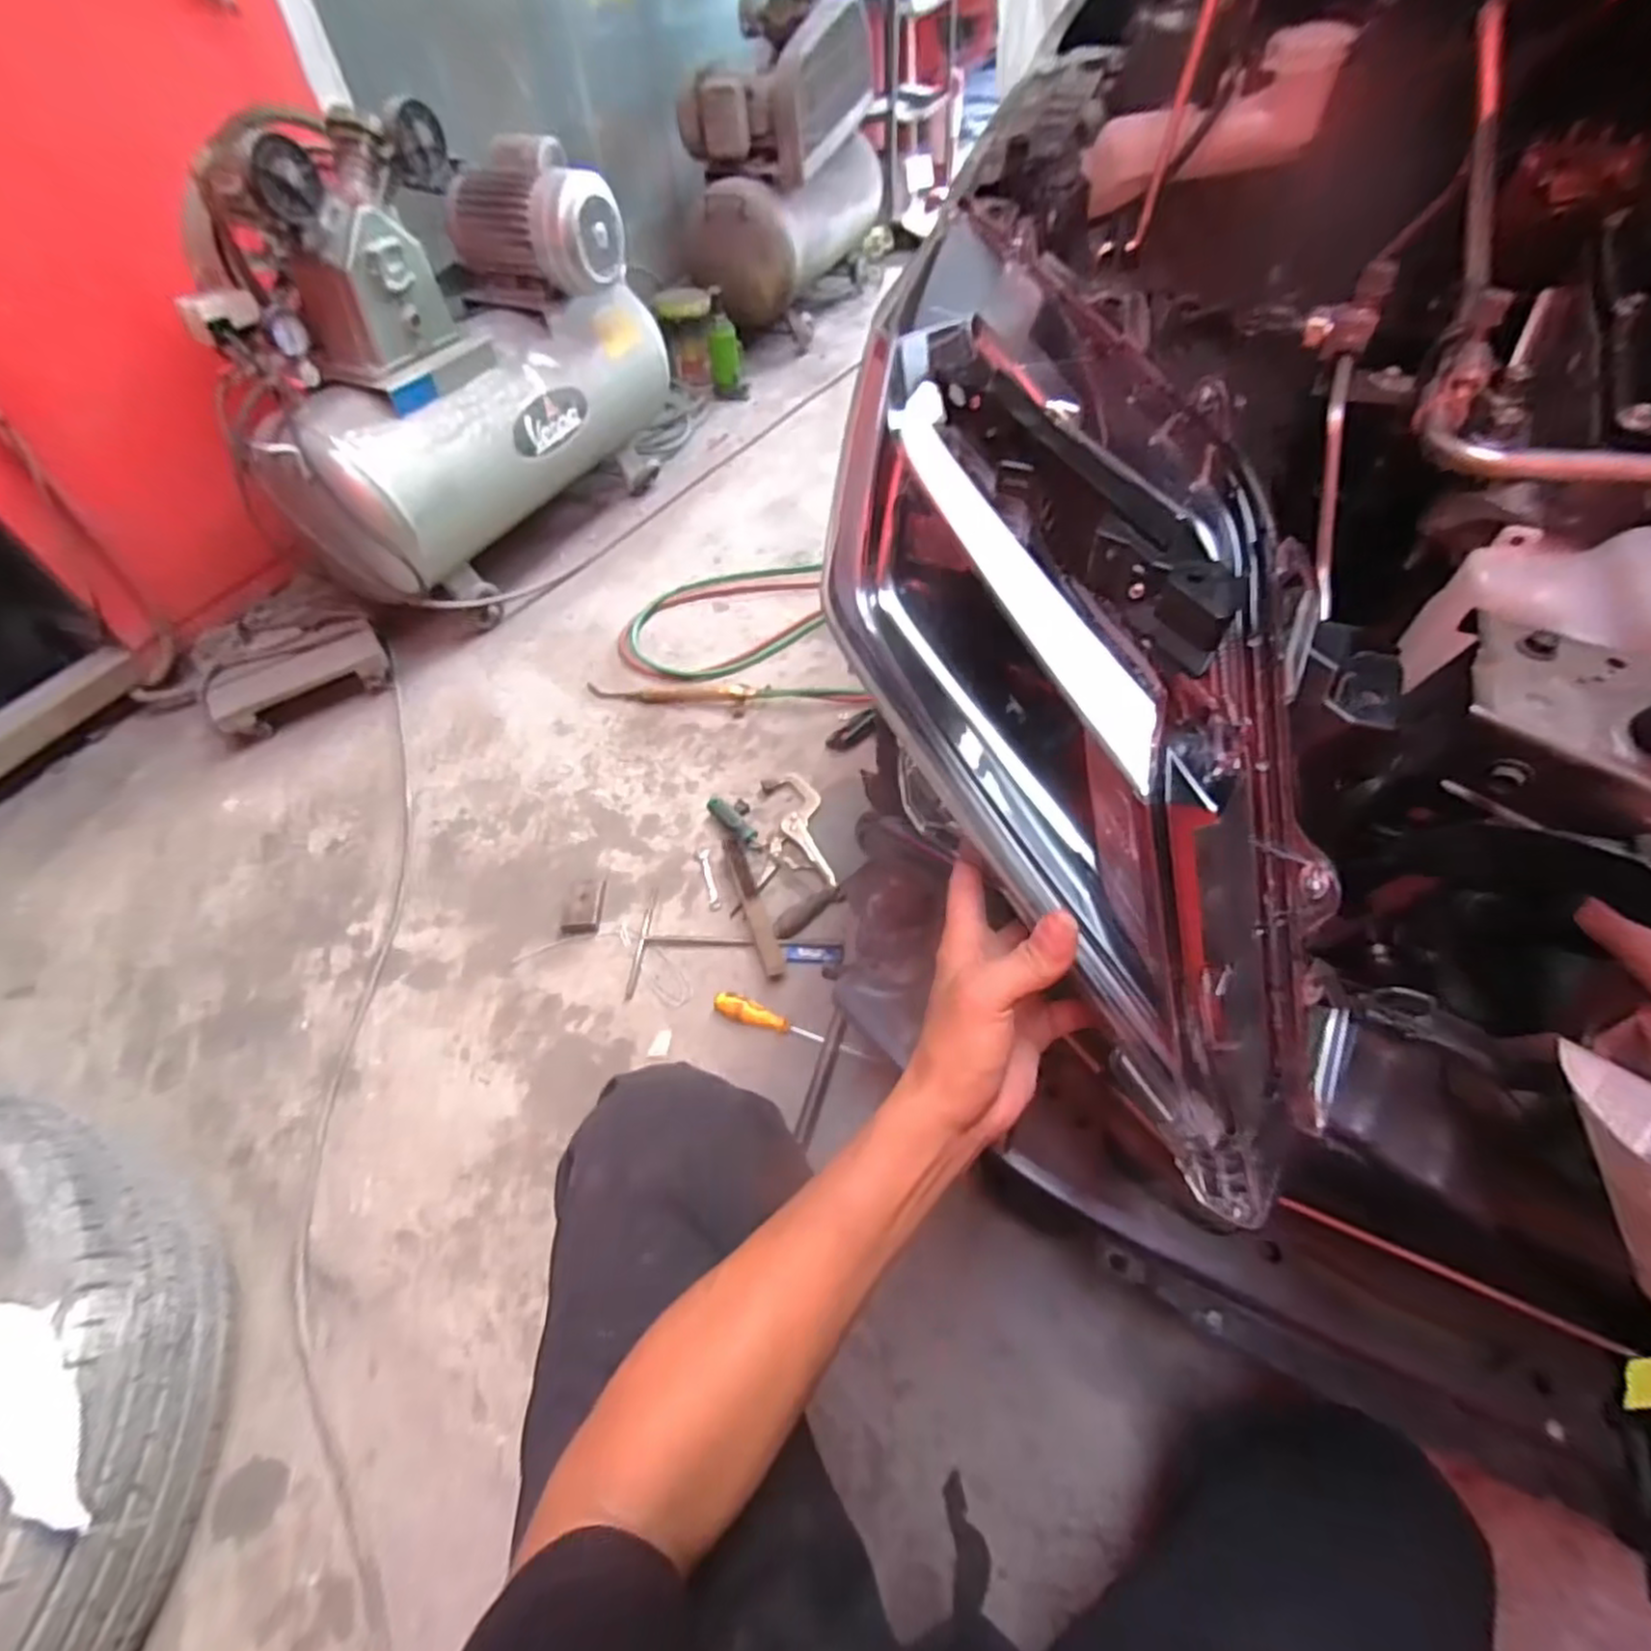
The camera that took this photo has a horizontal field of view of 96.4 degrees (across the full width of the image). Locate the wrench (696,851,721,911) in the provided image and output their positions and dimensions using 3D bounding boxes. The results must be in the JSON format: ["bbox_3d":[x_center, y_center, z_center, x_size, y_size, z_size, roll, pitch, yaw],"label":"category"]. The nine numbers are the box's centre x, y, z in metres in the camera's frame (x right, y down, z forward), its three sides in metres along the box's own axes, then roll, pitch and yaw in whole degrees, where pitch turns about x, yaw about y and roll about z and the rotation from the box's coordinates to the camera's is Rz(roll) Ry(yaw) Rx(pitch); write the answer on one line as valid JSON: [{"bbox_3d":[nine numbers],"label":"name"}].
[{"bbox_3d":[-0.179,0.082,1.139,0.020,0.006,0.118,-13,54,-8],"label":"wrench"}]

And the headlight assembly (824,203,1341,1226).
[{"bbox_3d":[0.116,-0.096,0.391,0.152,0.149,0.538,-12,73,-7],"label":"headlight assembly"}]

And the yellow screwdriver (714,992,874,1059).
[{"bbox_3d":[-0.046,0.269,0.984,0.219,0.025,0.029,16,56,13],"label":"yellow screwdriver"}]

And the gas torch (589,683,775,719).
[{"bbox_3d":[-0.280,-0.252,1.382,0.340,0.032,0.068,6,53,9],"label":"gas torch"}]

